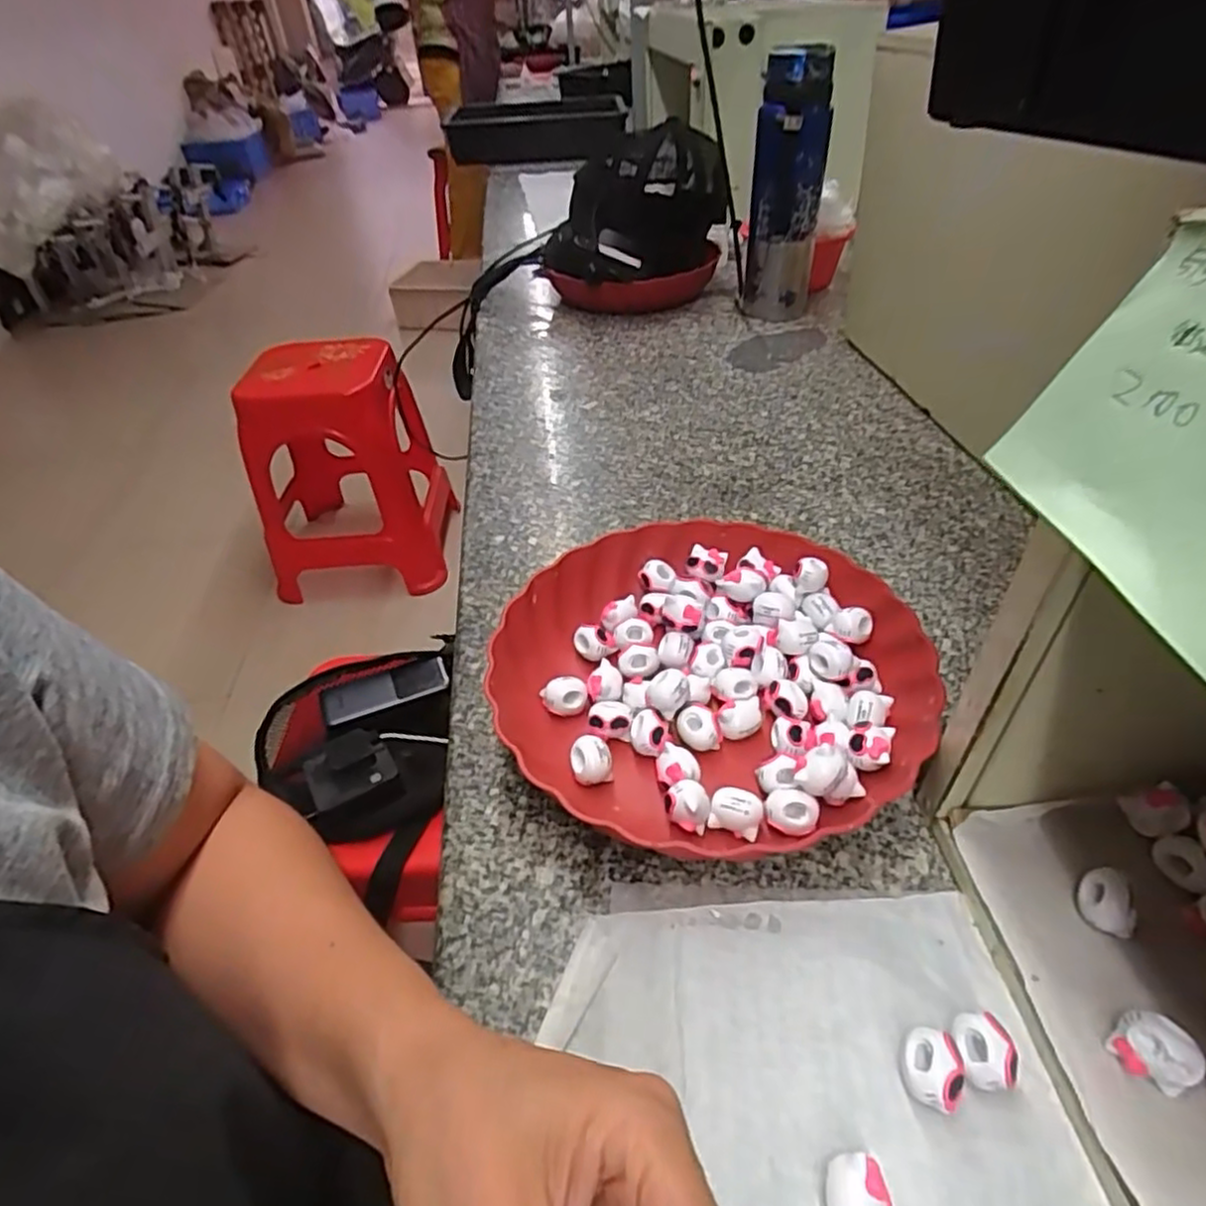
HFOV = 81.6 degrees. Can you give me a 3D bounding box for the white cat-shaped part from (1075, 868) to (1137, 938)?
[{"bbox_3d":[0.212,0.126,0.296,0.019,0.016,0.023,7,43,14],"label":"white cat-shaped part"}]

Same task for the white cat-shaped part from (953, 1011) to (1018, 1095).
[{"bbox_3d":[0.147,0.175,0.270,0.019,0.019,0.024,-3,42,4],"label":"white cat-shaped part"}]

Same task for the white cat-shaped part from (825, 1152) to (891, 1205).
[{"bbox_3d":[0.087,0.206,0.240,0.021,0.018,0.024,5,43,12],"label":"white cat-shaped part"}]

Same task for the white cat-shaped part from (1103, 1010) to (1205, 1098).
[{"bbox_3d":[0.201,0.162,0.253,0.025,0.021,0.015,25,50,30],"label":"white cat-shaped part"}]

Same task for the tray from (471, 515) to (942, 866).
[{"bbox_3d":[0.058,0.040,0.411,0.244,0.048,0.222,3,42,10],"label":"tray"}]

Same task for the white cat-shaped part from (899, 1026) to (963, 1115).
[{"bbox_3d":[0.125,0.178,0.268,0.022,0.018,0.023,-3,42,3],"label":"white cat-shaped part"}]

